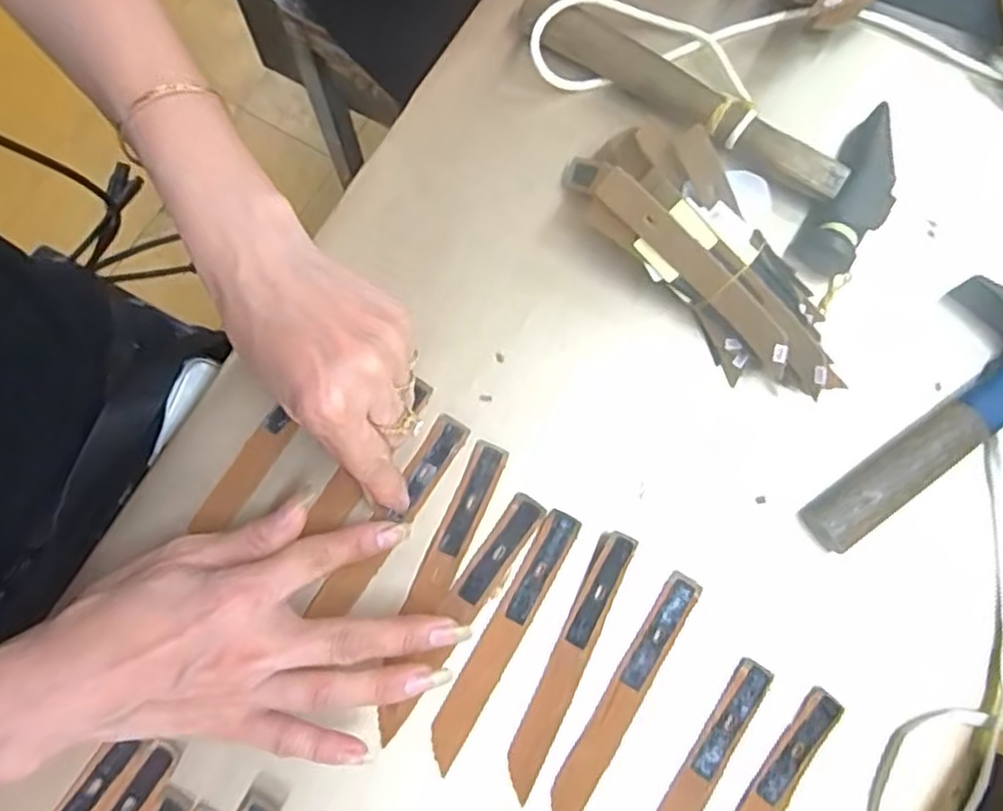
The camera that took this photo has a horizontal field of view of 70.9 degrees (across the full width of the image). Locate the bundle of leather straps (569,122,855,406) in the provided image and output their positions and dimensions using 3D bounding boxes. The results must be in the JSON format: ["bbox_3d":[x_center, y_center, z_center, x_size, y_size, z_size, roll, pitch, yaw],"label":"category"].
[{"bbox_3d":[0.102,-0.074,0.342,0.160,0.053,0.059,44,81,8],"label":"bundle of leather straps"}]

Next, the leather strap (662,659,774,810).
[{"bbox_3d":[0.085,0.170,0.314,0.015,0.005,0.121,32,79,6],"label":"leather strap"}]

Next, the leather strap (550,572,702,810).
[{"bbox_3d":[0.055,0.134,0.322,0.016,0.004,0.123,32,79,6],"label":"leather strap"}]

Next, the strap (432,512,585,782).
[{"bbox_3d":[0.001,0.106,0.325,0.017,0.004,0.123,29,79,5],"label":"strap"}]

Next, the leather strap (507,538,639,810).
[{"bbox_3d":[0.031,0.117,0.325,0.016,0.006,0.122,25,79,4],"label":"leather strap"}]

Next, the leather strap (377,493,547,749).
[{"bbox_3d":[-0.021,0.096,0.328,0.017,0.004,0.124,34,79,8],"label":"leather strap"}]

